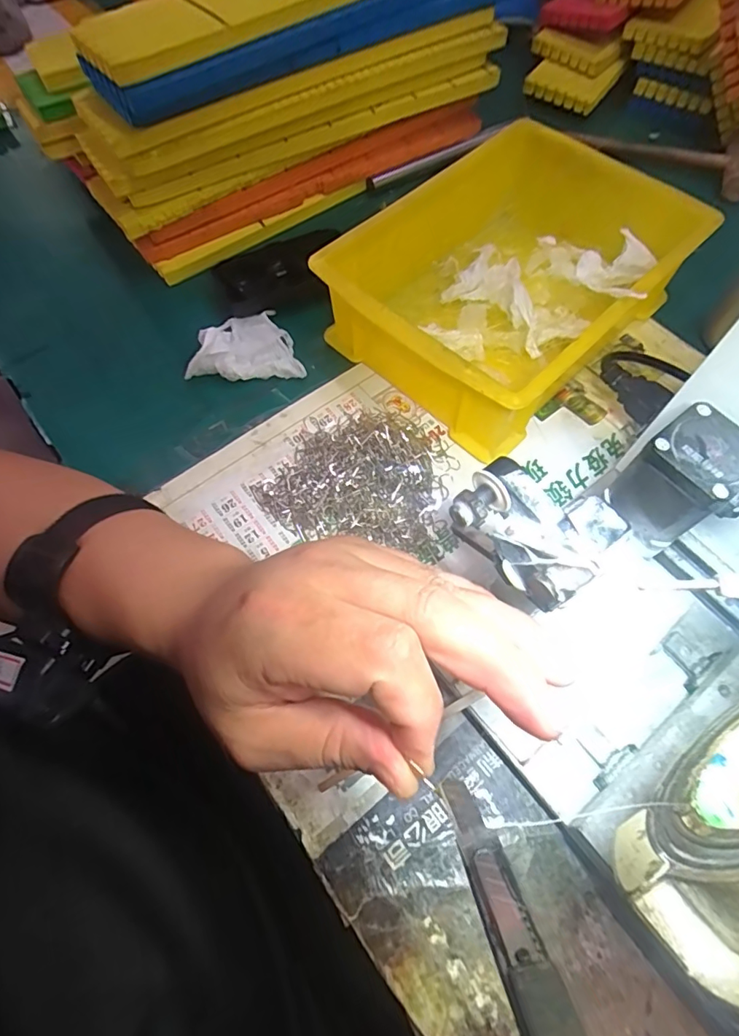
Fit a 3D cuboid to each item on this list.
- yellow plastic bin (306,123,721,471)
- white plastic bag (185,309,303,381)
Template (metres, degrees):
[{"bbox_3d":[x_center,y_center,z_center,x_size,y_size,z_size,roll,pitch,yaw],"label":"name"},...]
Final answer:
[{"bbox_3d":[0.105,-0.177,0.377,0.247,0.075,0.176,-41,72,-17],"label":"yellow plastic bin"},{"bbox_3d":[-0.095,-0.138,0.382,0.083,0.034,0.061,-4,65,-2],"label":"white plastic bag"}]

